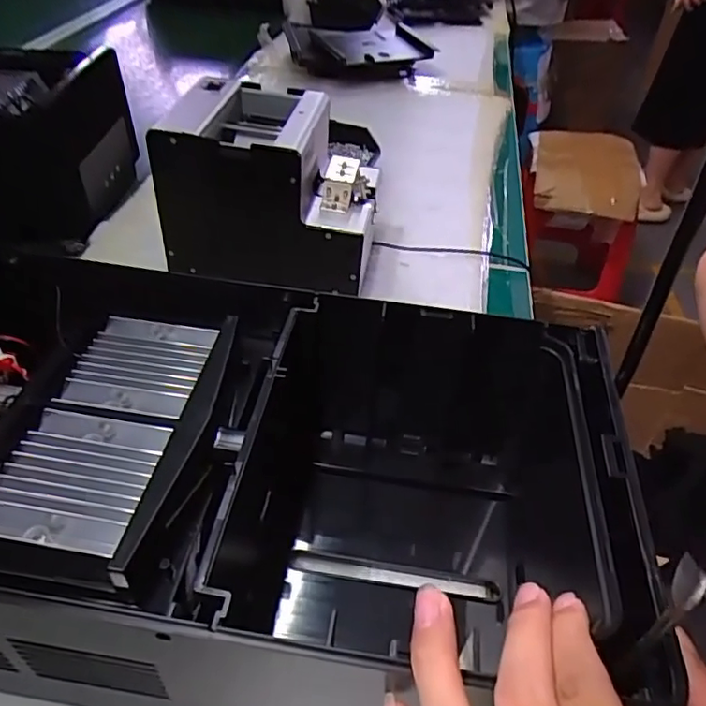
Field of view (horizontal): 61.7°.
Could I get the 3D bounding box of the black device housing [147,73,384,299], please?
[{"bbox_3d":[-0.072,-0.149,0.548,0.176,0.146,0.124,8,43,3],"label":"black device housing"}]

